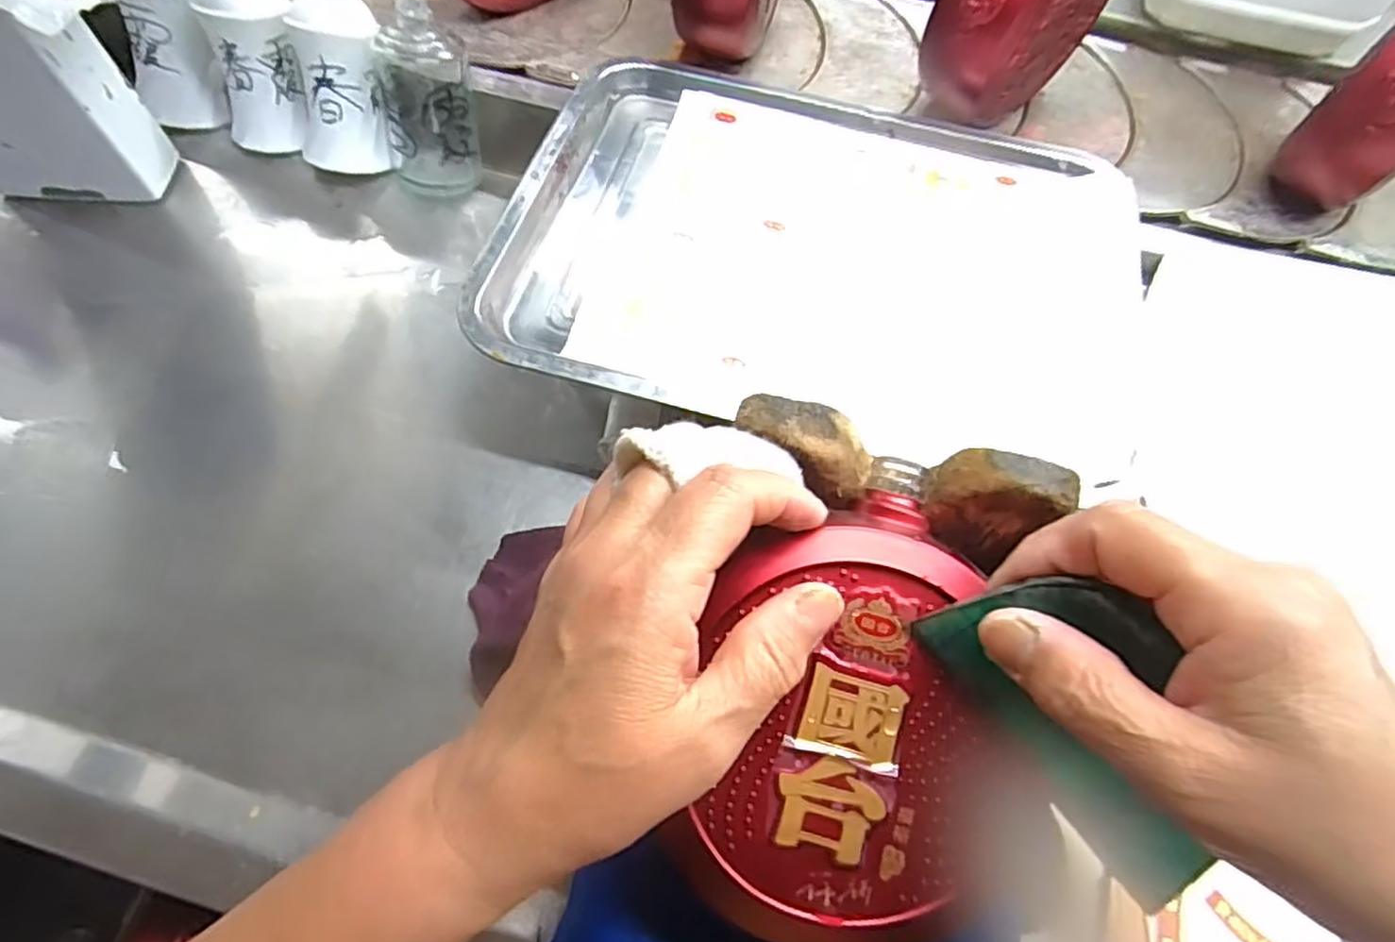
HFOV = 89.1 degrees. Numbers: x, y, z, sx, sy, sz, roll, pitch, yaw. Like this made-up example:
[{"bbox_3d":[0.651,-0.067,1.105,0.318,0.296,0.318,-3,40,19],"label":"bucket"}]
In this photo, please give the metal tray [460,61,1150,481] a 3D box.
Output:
[{"bbox_3d":[0.077,-0.121,0.401,0.349,0.028,0.246,14,65,2],"label":"metal tray"}]

